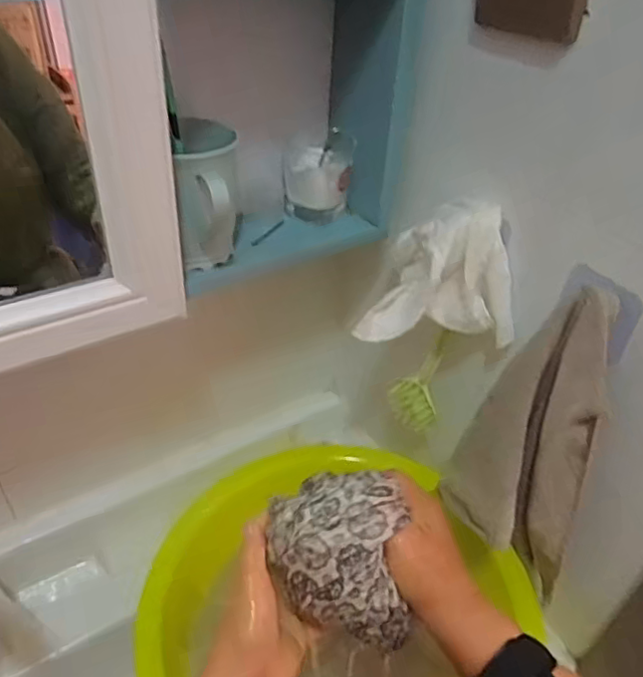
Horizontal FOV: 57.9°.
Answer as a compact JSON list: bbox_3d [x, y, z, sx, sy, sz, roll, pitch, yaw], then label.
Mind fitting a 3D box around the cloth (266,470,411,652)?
[{"bbox_3d":[0.013,0.132,0.383,0.098,0.064,0.086,11,39,8],"label":"cloth"}]

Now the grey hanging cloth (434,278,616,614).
[{"bbox_3d":[0.163,0.090,0.466,0.072,0.263,0.124,-19,44,-27],"label":"grey hanging cloth"}]

